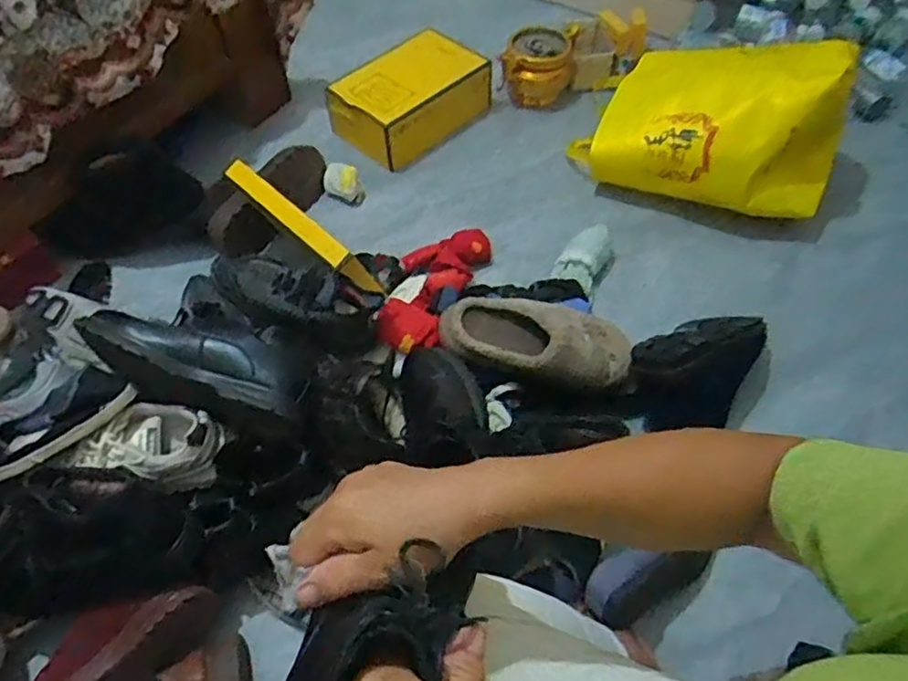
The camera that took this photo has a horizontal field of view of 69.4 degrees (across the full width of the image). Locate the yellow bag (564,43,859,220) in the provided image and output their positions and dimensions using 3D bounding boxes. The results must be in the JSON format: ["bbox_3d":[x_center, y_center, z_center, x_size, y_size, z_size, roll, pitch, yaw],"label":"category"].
[{"bbox_3d":[0.429,-0.369,1.102,0.415,0.243,0.224,26,60,18],"label":"yellow bag"}]

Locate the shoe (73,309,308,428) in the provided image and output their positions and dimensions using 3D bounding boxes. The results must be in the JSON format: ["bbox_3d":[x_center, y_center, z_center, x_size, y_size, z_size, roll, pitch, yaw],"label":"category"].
[{"bbox_3d":[-0.305,0.025,0.794,0.269,0.097,0.105,17,57,13],"label":"shoe"}]

